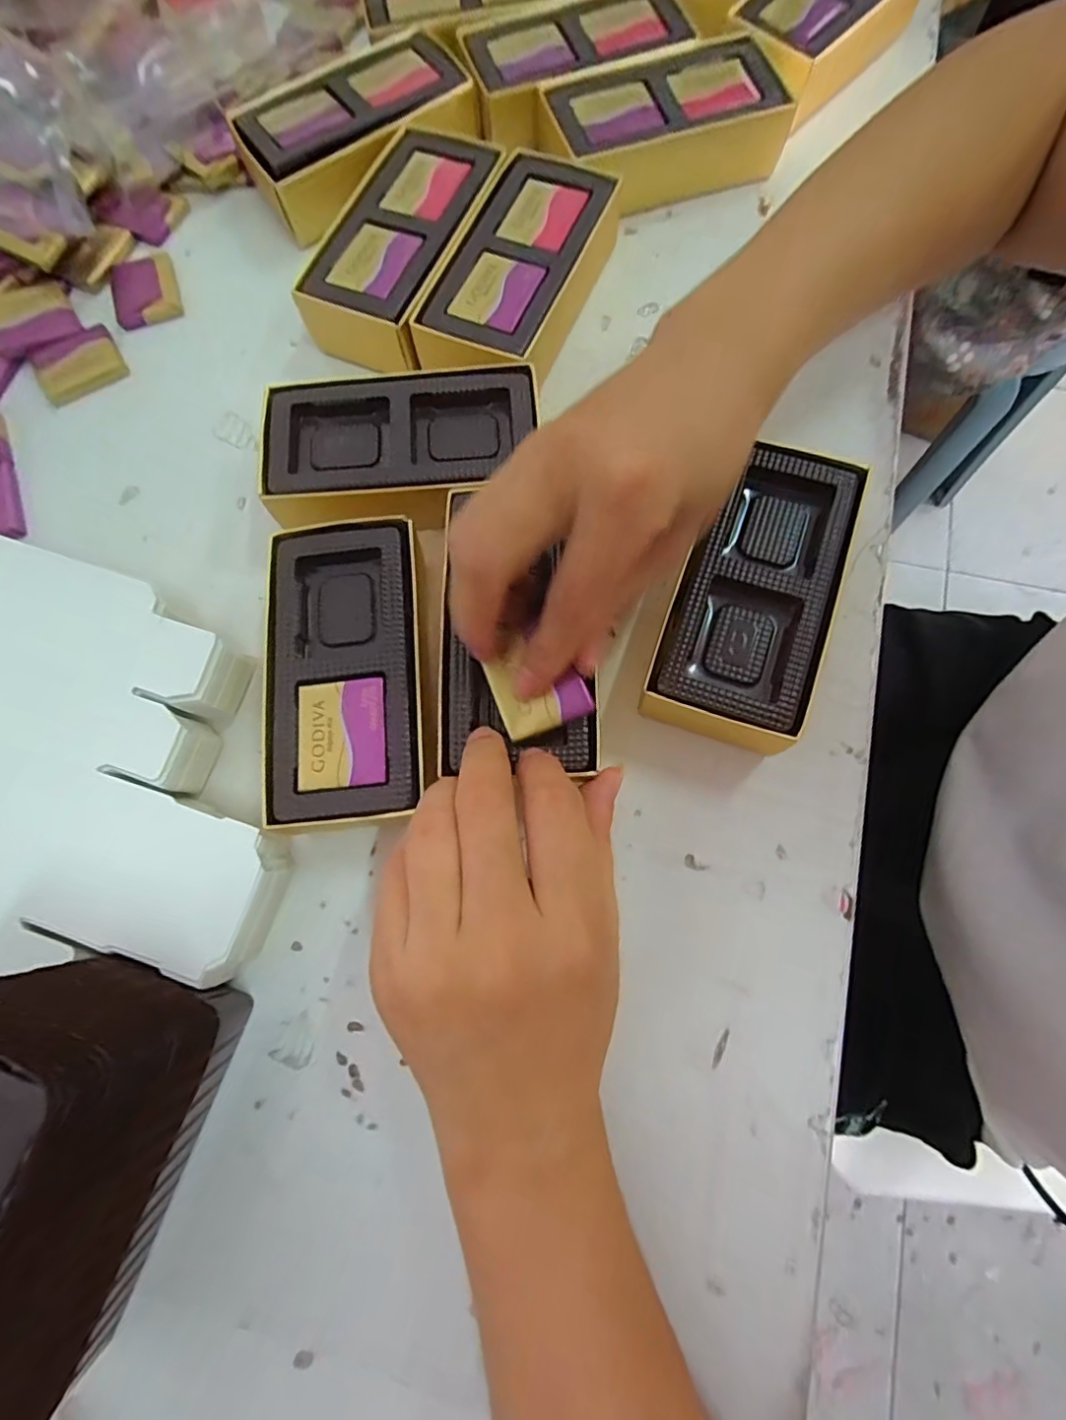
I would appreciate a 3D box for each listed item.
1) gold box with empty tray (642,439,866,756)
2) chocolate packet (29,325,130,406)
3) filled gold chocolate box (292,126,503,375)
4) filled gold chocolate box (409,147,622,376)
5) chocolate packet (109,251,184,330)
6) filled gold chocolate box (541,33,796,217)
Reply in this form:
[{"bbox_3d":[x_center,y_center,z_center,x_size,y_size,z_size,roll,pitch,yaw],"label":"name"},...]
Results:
[{"bbox_3d":[0.086,-0.041,0.221,0.059,0.034,0.119,20,77,6],"label":"gold box with empty tray"},{"bbox_3d":[-0.226,-0.172,0.279,0.039,0.004,0.035,-32,77,-7],"label":"chocolate packet"},{"bbox_3d":[-0.063,-0.219,0.274,0.062,0.034,0.122,19,77,6],"label":"filled gold chocolate box"},{"bbox_3d":[-0.005,-0.200,0.266,0.060,0.032,0.124,22,77,6],"label":"filled gold chocolate box"},{"bbox_3d":[-0.201,-0.217,0.290,0.032,0.005,0.043,-18,76,-4],"label":"chocolate packet"},{"bbox_3d":[0.066,-0.294,0.286,0.109,0.031,0.059,-18,76,-4],"label":"filled gold chocolate box"}]

